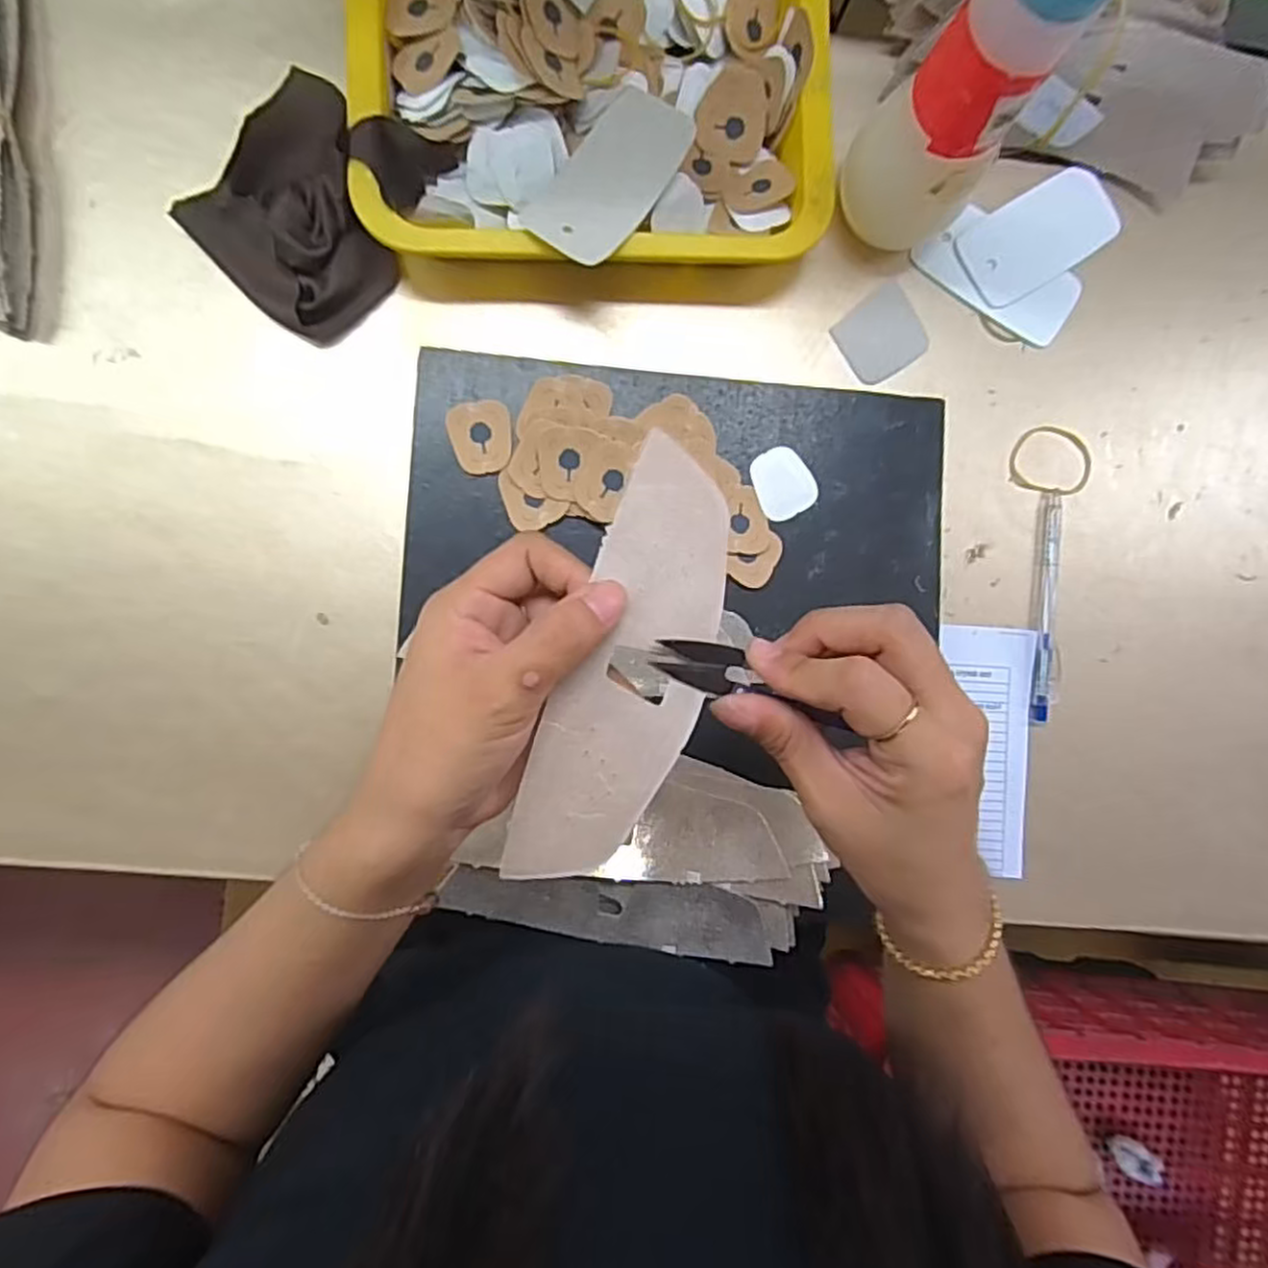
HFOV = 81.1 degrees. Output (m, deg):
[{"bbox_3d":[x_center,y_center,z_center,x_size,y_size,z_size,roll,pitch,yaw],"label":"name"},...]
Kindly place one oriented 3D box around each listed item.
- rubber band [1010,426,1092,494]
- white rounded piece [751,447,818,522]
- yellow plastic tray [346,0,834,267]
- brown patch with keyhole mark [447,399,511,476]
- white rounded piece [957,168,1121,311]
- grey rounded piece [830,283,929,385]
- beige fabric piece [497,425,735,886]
[{"bbox_3d":[0.260,-0.108,0.462,0.052,0.004,0.043,7,88,-2],"label":"rubber band"},{"bbox_3d":[0.085,-0.086,0.421,0.033,0.004,0.039,-26,91,-4],"label":"white rounded piece"},{"bbox_3d":[-0.021,-0.298,0.402,0.249,0.037,0.193,-1,93,-5],"label":"yellow plastic tray"},{"bbox_3d":[-0.084,-0.108,0.407,0.032,0.005,0.040,-7,94,-4],"label":"brown patch with keyhole mark"},{"bbox_3d":[0.249,-0.245,0.455,0.101,0.004,0.052,-34,92,-4],"label":"white rounded piece"},{"bbox_3d":[0.151,-0.181,0.452,0.054,0.005,0.046,-36,92,-4],"label":"grey rounded piece"},{"bbox_3d":[0.000,0.013,0.272,0.049,0.021,0.166,18,89,-6],"label":"beige fabric piece"}]

